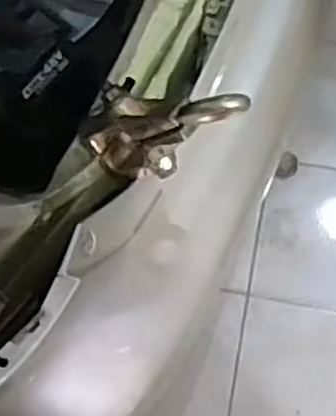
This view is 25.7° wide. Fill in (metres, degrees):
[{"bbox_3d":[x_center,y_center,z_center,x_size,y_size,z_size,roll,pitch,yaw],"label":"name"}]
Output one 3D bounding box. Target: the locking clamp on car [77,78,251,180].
[{"bbox_3d":[-0.010,-0.085,0.748,0.104,0.215,0.054,32,63,-29],"label":"locking clamp on car"}]

